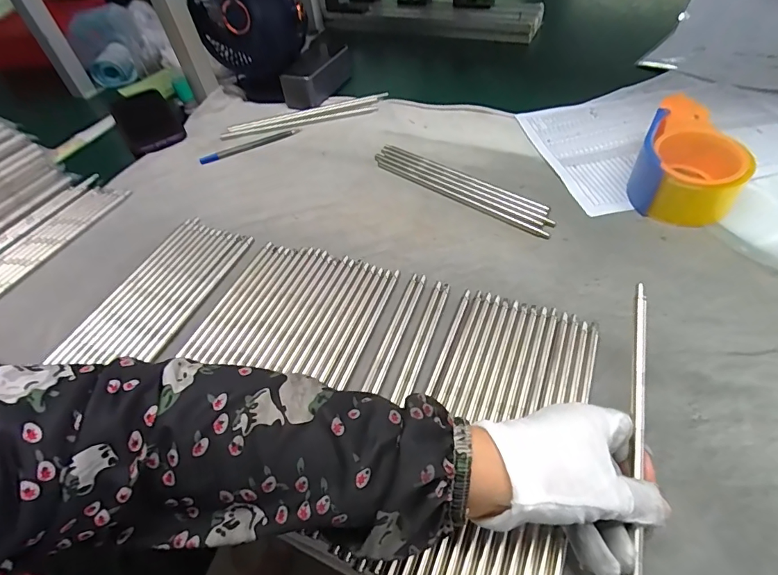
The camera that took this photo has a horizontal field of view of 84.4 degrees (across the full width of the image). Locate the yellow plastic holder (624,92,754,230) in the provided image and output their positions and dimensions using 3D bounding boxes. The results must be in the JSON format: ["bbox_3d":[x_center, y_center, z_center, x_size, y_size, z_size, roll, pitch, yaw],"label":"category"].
[{"bbox_3d":[0.304,-0.130,0.433,0.091,0.063,0.128,20,53,22],"label":"yellow plastic holder"}]

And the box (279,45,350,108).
[{"bbox_3d":[-0.109,-0.329,0.664,0.058,0.050,0.132,15,51,19],"label":"box"}]

